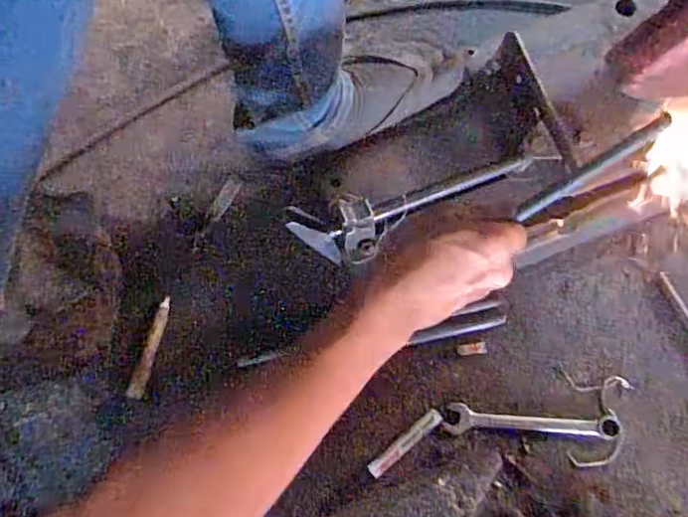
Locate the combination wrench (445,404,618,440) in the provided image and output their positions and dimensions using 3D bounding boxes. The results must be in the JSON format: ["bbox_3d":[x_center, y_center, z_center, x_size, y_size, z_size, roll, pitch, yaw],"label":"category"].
[{"bbox_3d":[0.212,0.187,0.630,0.195,0.010,0.030,3,78,1],"label":"combination wrench"}]

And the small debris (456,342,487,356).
[{"bbox_3d":[0.150,0.107,0.655,0.035,0.005,0.014,-7,79,-2],"label":"small debris"}]

